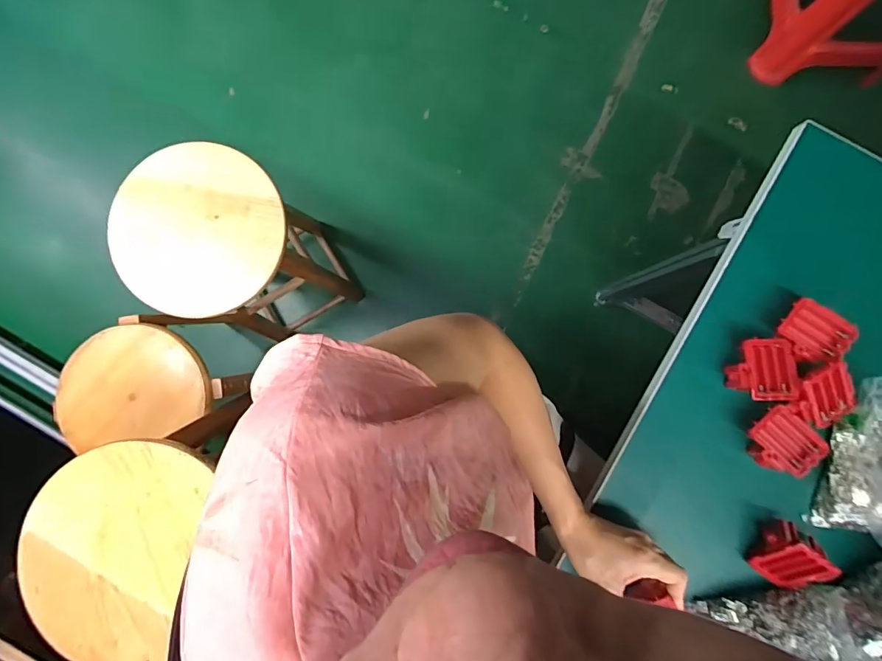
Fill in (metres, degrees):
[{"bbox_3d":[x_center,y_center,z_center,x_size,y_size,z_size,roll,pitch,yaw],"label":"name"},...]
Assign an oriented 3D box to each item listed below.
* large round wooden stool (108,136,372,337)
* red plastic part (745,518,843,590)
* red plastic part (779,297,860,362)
[{"bbox_3d":[-0.387,-0.149,0.925,0.289,0.482,0.270,-35,87,-1],"label":"large round wooden stool"},{"bbox_3d":[0.384,0.242,0.481,0.064,0.068,0.048,32,43,2],"label":"red plastic part"},{"bbox_3d":[0.397,0.002,0.458,0.061,0.017,0.050,33,88,2],"label":"red plastic part"}]

